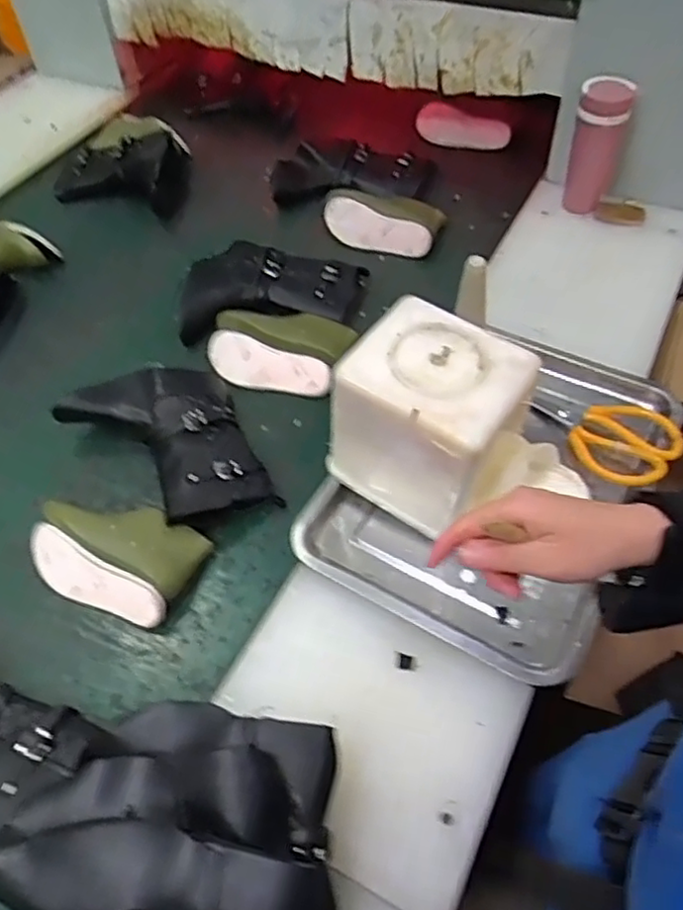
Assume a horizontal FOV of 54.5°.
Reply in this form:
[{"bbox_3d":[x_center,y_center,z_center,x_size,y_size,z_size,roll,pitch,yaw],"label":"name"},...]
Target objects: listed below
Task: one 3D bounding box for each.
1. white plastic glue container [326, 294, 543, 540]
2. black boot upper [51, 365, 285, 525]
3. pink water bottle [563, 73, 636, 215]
[{"bbox_3d":[0.088,-0.025,0.642,0.158,0.175,0.134,28,59,22],"label":"white plastic glue container"},{"bbox_3d":[-0.205,-0.006,0.772,0.199,0.057,0.221,-21,54,-13],"label":"black boot upper"},{"bbox_3d":[0.363,-0.441,0.958,0.071,0.174,0.055,16,55,15],"label":"pink water bottle"}]

